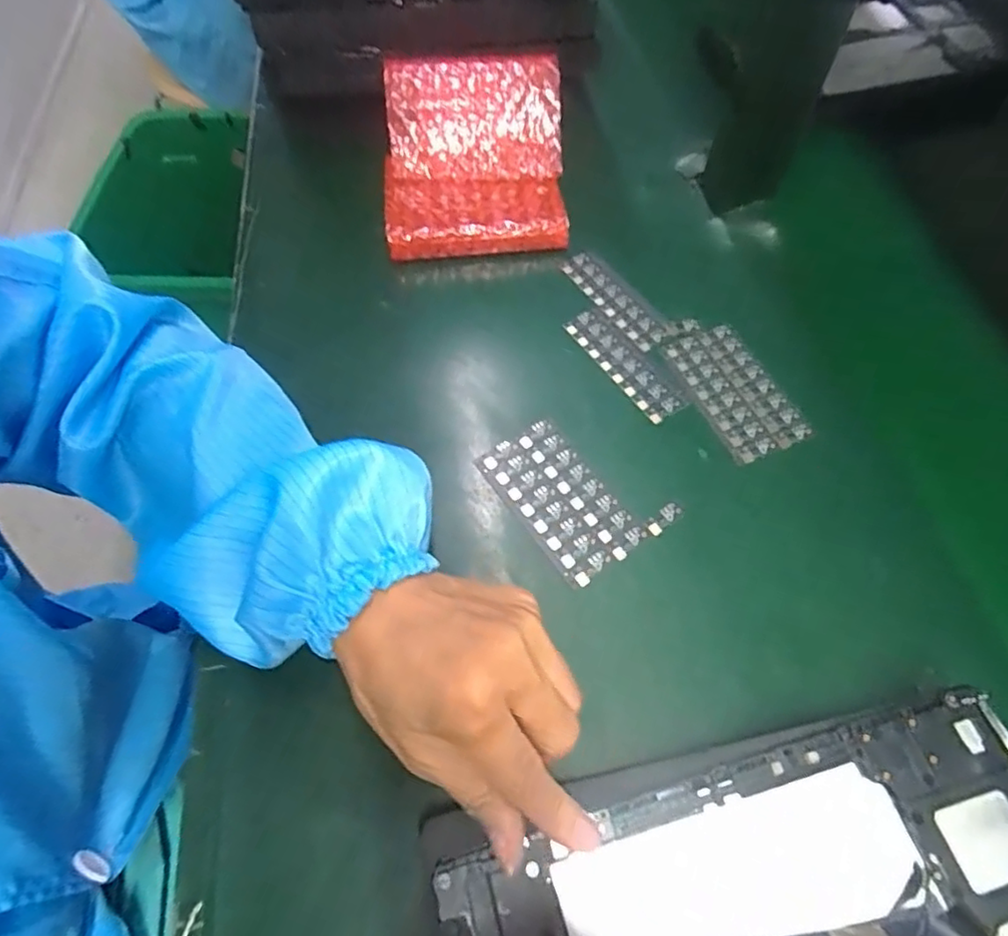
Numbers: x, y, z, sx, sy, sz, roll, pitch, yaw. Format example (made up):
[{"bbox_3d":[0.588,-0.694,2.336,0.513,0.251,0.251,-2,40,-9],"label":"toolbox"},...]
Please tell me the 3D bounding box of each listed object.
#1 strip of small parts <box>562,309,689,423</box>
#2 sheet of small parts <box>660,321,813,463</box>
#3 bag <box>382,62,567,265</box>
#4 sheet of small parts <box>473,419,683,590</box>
[{"bbox_3d":[0.075,-0.066,0.392,0.025,0.010,0.095,-30,67,-16],"label":"strip of small parts"},{"bbox_3d":[0.140,-0.049,0.377,0.052,0.007,0.093,-21,64,-12],"label":"sheet of small parts"},{"bbox_3d":[-0.022,-0.220,0.436,0.128,0.070,0.123,-3,62,-3],"label":"bag"},{"bbox_3d":[0.038,0.011,0.340,0.069,0.004,0.094,-32,67,-17],"label":"sheet of small parts"}]

